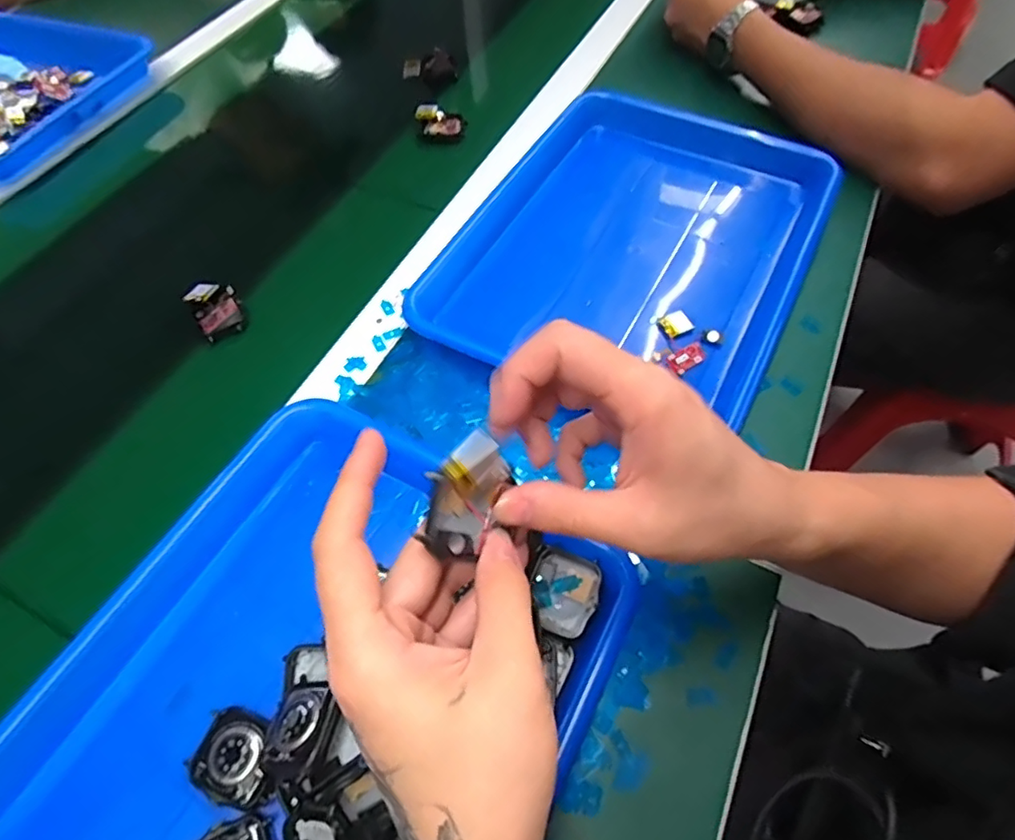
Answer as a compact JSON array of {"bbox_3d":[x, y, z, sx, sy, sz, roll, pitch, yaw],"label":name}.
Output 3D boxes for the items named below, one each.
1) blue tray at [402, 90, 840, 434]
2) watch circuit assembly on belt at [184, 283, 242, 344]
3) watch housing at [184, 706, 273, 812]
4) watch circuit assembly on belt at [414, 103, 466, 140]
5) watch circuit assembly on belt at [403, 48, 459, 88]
[{"bbox_3d":[0.104,-0.140,0.475,0.252,0.049,0.321,24,63,16],"label":"blue tray"},{"bbox_3d":[-0.230,-0.089,0.451,0.035,0.021,0.048,-35,64,-18],"label":"watch circuit assembly on belt"},{"bbox_3d":[-0.134,0.168,0.286,0.045,0.007,0.036,21,62,14],"label":"watch housing"},{"bbox_3d":[-0.067,-0.298,0.574,0.048,0.018,0.033,-1,59,1],"label":"watch circuit assembly on belt"},{"bbox_3d":[-0.086,-0.387,0.635,0.057,0.030,0.021,-6,59,-2],"label":"watch circuit assembly on belt"}]

